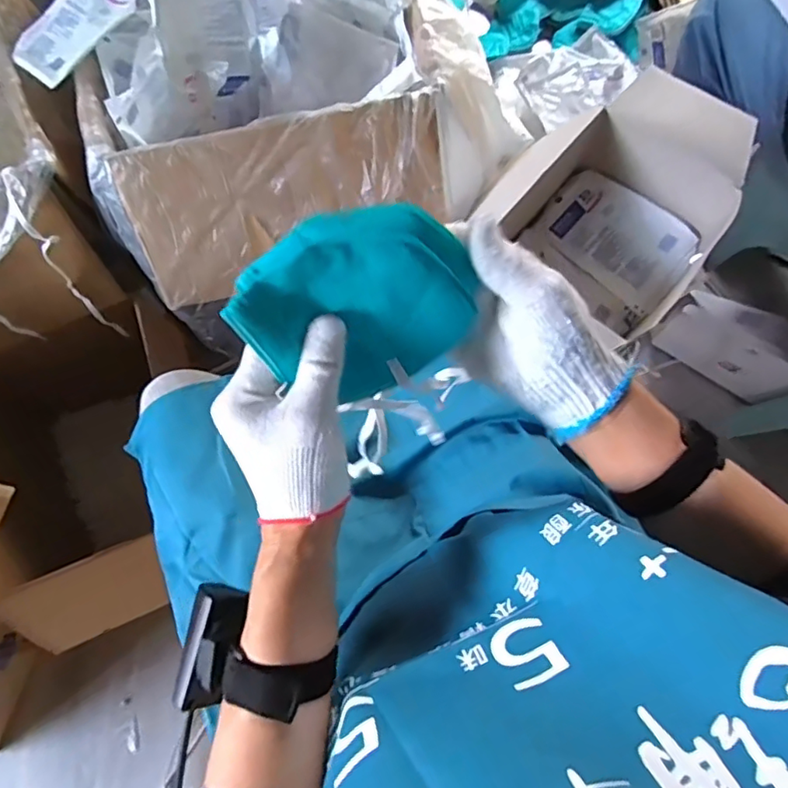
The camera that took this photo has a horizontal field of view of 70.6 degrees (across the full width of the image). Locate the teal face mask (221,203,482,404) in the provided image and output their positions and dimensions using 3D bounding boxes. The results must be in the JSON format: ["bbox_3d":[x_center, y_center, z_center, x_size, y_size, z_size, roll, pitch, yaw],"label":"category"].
[{"bbox_3d":[-0.017,-0.052,0.320,0.118,0.114,0.024,-38,39,3],"label":"teal face mask"}]

